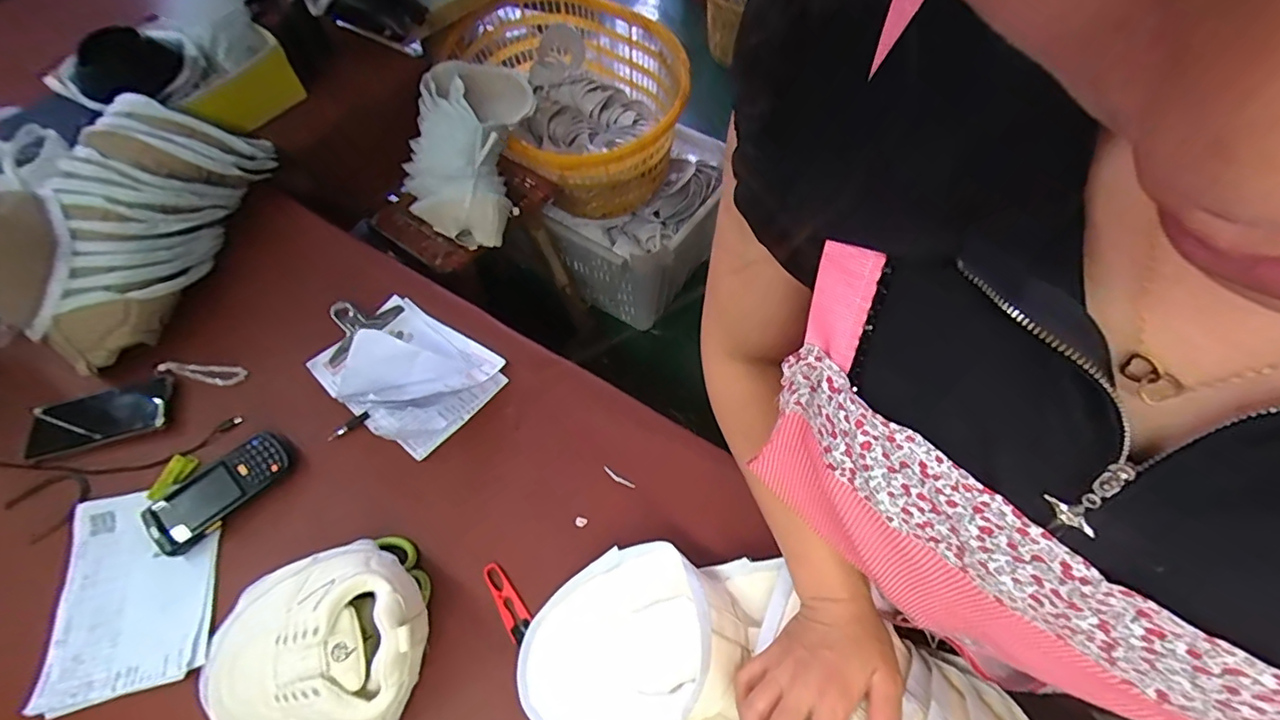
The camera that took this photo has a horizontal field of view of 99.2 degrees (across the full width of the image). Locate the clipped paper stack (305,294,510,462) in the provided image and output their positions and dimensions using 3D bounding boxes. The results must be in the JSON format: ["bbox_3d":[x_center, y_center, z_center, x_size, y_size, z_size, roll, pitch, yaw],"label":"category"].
[{"bbox_3d":[-0.314,-0.009,0.698,0.233,0.092,0.166,33,63,19],"label":"clipped paper stack"}]

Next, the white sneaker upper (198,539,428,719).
[{"bbox_3d":[-0.312,0.272,0.510,0.216,0.102,0.181,-18,59,-11],"label":"white sneaker upper"}]

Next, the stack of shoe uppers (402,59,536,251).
[{"bbox_3d":[-0.356,-0.441,1.120,0.204,0.189,0.353,9,58,5],"label":"stack of shoe uppers"}]

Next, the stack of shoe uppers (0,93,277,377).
[{"bbox_3d":[-0.742,-0.220,0.796,0.195,0.181,0.438,6,58,4],"label":"stack of shoe uppers"}]

